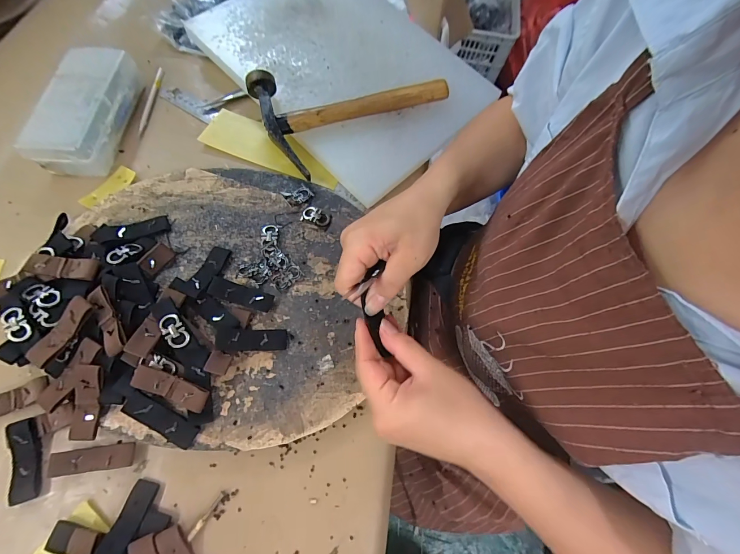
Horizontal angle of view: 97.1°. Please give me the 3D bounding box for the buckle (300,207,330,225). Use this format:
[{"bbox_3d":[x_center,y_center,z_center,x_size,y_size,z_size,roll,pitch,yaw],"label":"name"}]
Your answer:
[{"bbox_3d":[-0.060,-0.070,0.368,0.031,0.006,0.020,19,68,4],"label":"buckle"}]

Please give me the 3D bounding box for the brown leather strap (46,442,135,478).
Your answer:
[{"bbox_3d":[-0.236,0.155,0.279,0.063,0.005,0.019,-4,70,-10],"label":"brown leather strap"}]

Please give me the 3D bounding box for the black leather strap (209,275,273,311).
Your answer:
[{"bbox_3d":[-0.128,0.018,0.324,0.062,0.006,0.020,19,77,1],"label":"black leather strap"}]

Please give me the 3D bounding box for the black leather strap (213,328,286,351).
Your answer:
[{"bbox_3d":[-0.110,0.059,0.307,0.062,0.005,0.020,4,68,-21],"label":"black leather strap"}]

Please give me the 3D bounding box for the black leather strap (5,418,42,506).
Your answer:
[{"bbox_3d":[-0.290,0.153,0.273,0.024,0.010,0.063,-17,71,-10],"label":"black leather strap"}]

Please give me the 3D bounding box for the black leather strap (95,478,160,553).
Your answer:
[{"bbox_3d":[-0.195,0.199,0.261,0.022,0.006,0.062,15,56,4],"label":"black leather strap"}]

